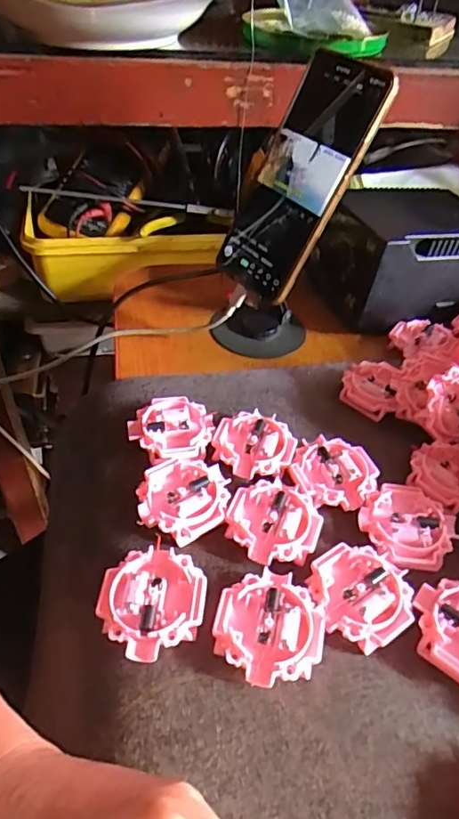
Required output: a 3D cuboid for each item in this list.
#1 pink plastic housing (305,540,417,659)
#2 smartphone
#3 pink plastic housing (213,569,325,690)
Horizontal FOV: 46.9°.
[{"bbox_3d":[0.069,0.098,0.280,0.050,0.015,0.051,2,45,-2],"label":"pink plastic housing"},{"bbox_3d":[0.049,-0.166,0.390,0.018,0.166,0.082,1,36,-50],"label":"smartphone"},{"bbox_3d":[0.019,0.109,0.264,0.052,0.016,0.051,-5,46,-10],"label":"pink plastic housing"}]

